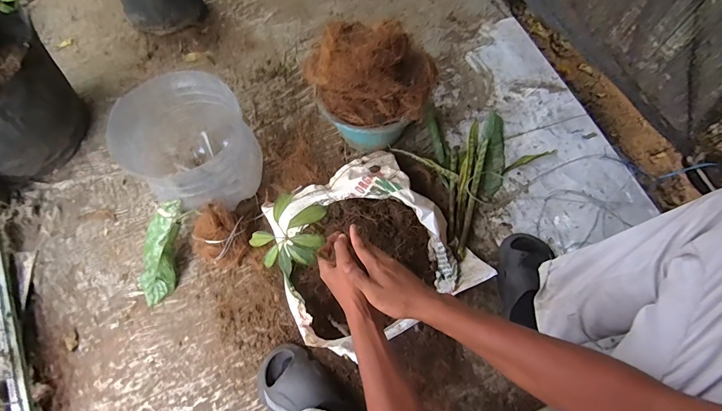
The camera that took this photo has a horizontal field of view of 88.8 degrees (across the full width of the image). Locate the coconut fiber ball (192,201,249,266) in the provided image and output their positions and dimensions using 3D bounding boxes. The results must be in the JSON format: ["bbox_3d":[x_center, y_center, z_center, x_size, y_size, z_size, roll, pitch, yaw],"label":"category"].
[{"bbox_3d":[-0.295,0.071,0.791,0.096,0.125,0.109,26,70,11],"label":"coconut fiber ball"}]

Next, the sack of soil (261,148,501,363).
[{"bbox_3d":[0.011,0.078,0.797,0.385,0.110,0.380,-27,68,-11],"label":"sack of soil"}]

